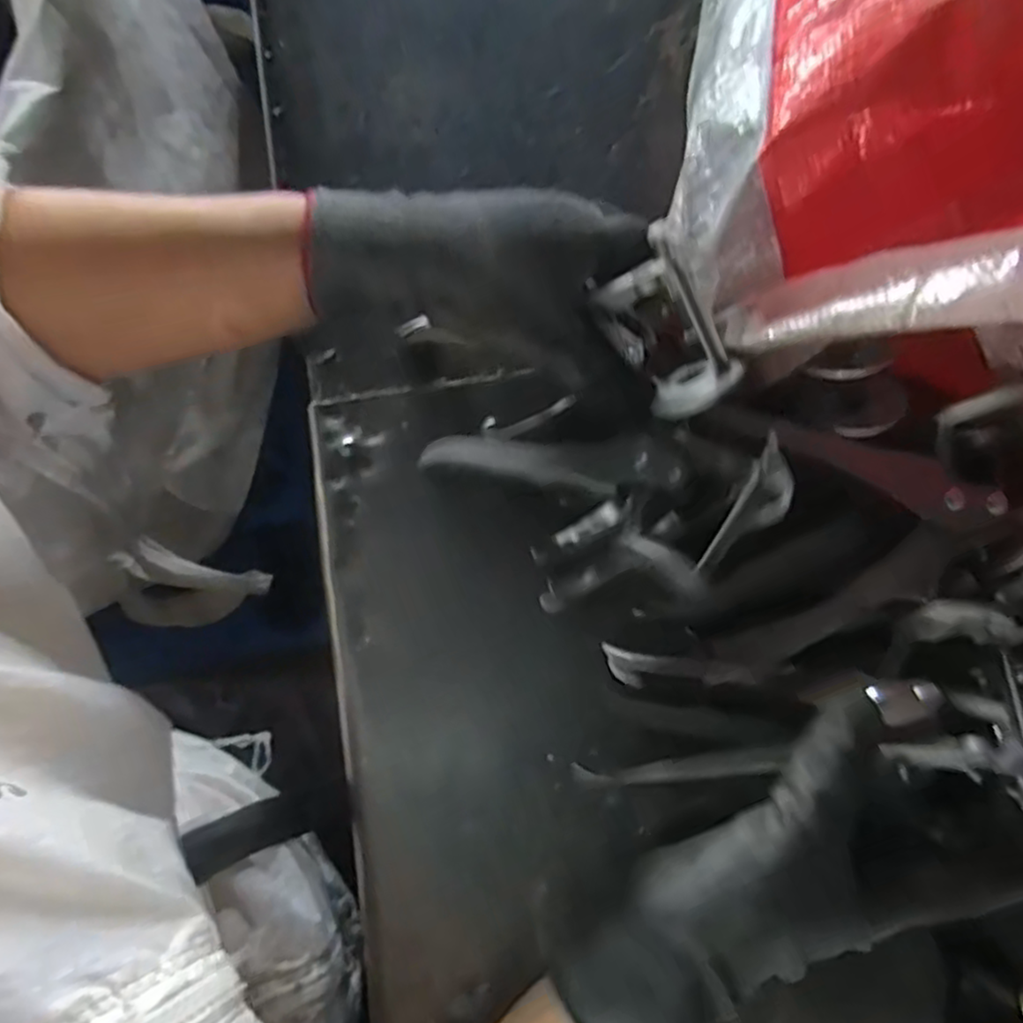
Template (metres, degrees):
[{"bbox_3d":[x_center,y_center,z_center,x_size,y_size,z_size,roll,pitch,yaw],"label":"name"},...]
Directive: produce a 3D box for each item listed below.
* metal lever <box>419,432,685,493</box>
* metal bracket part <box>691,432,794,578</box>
[{"bbox_3d":[0.014,-0.023,0.317,0.123,0.005,0.020,8,76,28],"label":"metal lever"},{"bbox_3d":[0.094,0.000,0.274,0.019,0.009,0.059,30,79,7],"label":"metal bracket part"}]

